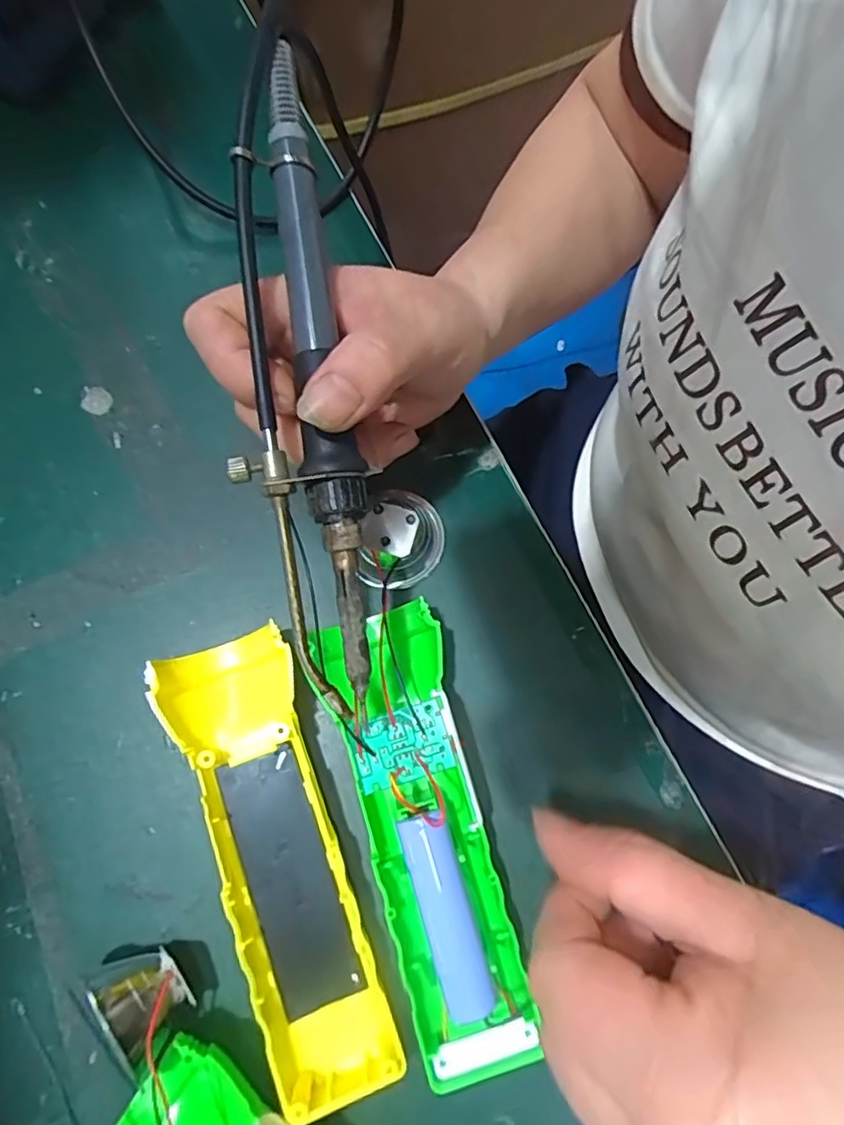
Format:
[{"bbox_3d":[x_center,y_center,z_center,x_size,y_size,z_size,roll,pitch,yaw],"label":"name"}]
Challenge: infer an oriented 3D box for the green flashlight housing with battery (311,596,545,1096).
[{"bbox_3d":[0.001,0.098,0.227,0.045,0.028,0.163,-14,76,-5],"label":"green flashlight housing with battery"}]

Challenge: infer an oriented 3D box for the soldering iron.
[{"bbox_3d":[-0.040,-0.051,0.189,0.036,0.037,0.197,-7,91,-3],"label":"soldering iron"}]

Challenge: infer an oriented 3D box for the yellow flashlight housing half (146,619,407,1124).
[{"bbox_3d":[-0.051,0.106,0.227,0.048,0.027,0.163,-21,77,-7],"label":"yellow flashlight housing half"}]

